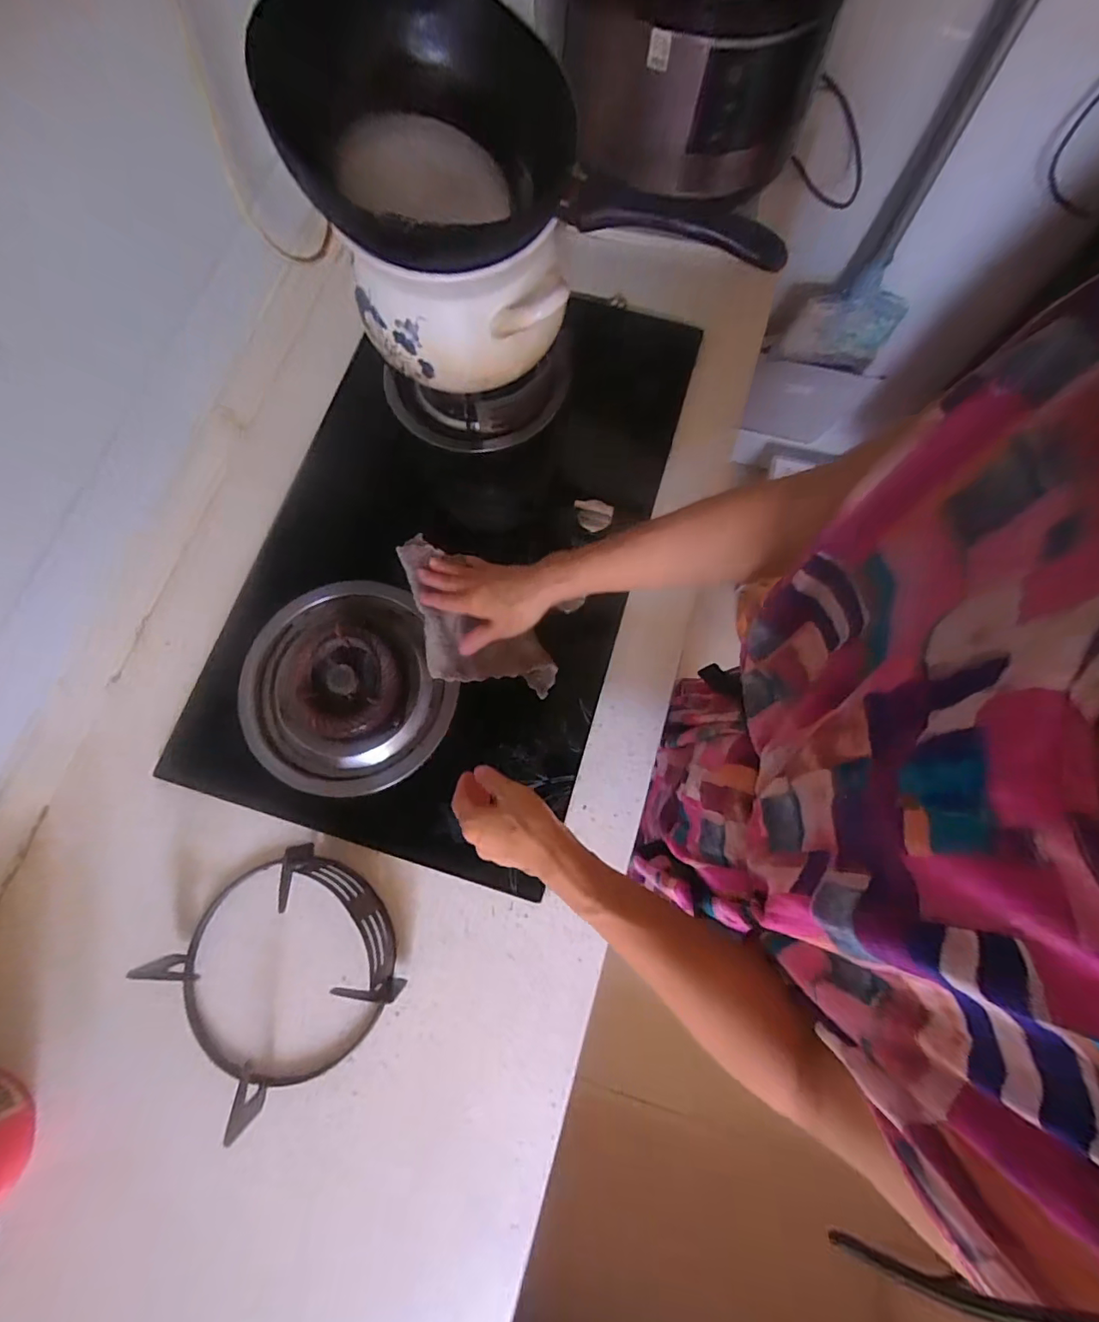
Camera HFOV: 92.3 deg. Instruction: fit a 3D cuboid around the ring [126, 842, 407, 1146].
[{"bbox_3d":[-0.245,0.281,0.481,0.197,0.058,0.190,0,76,0],"label":"ring"}]

